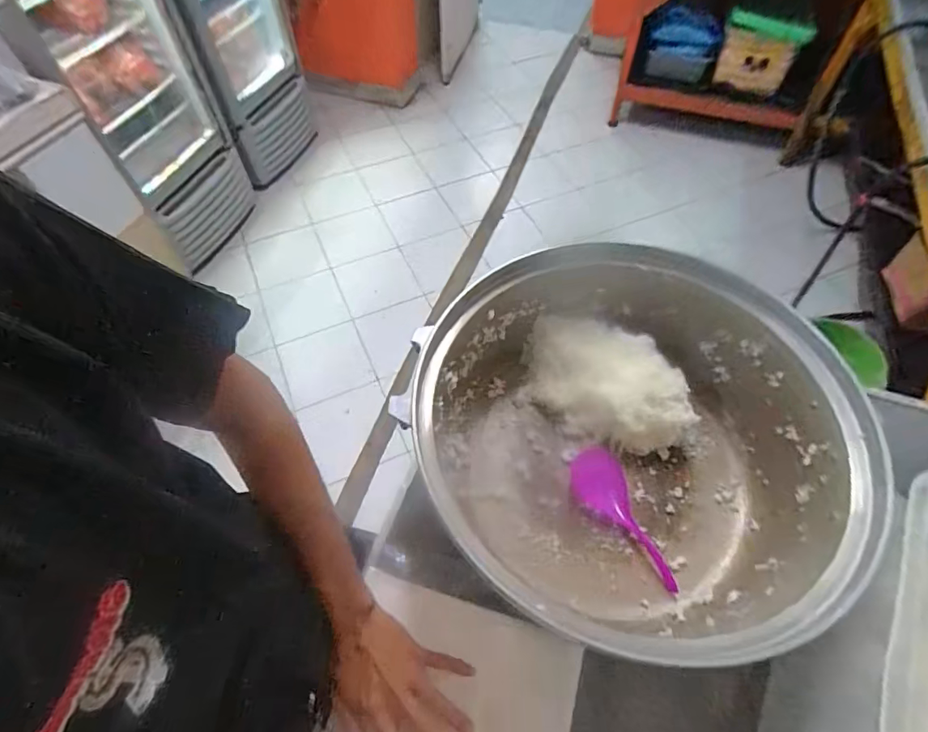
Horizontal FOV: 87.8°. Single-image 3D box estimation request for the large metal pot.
[{"bbox_3d":[0.183,0.086,0.585,0.436,0.181,0.456,0,57,1],"label":"large metal pot"}]

